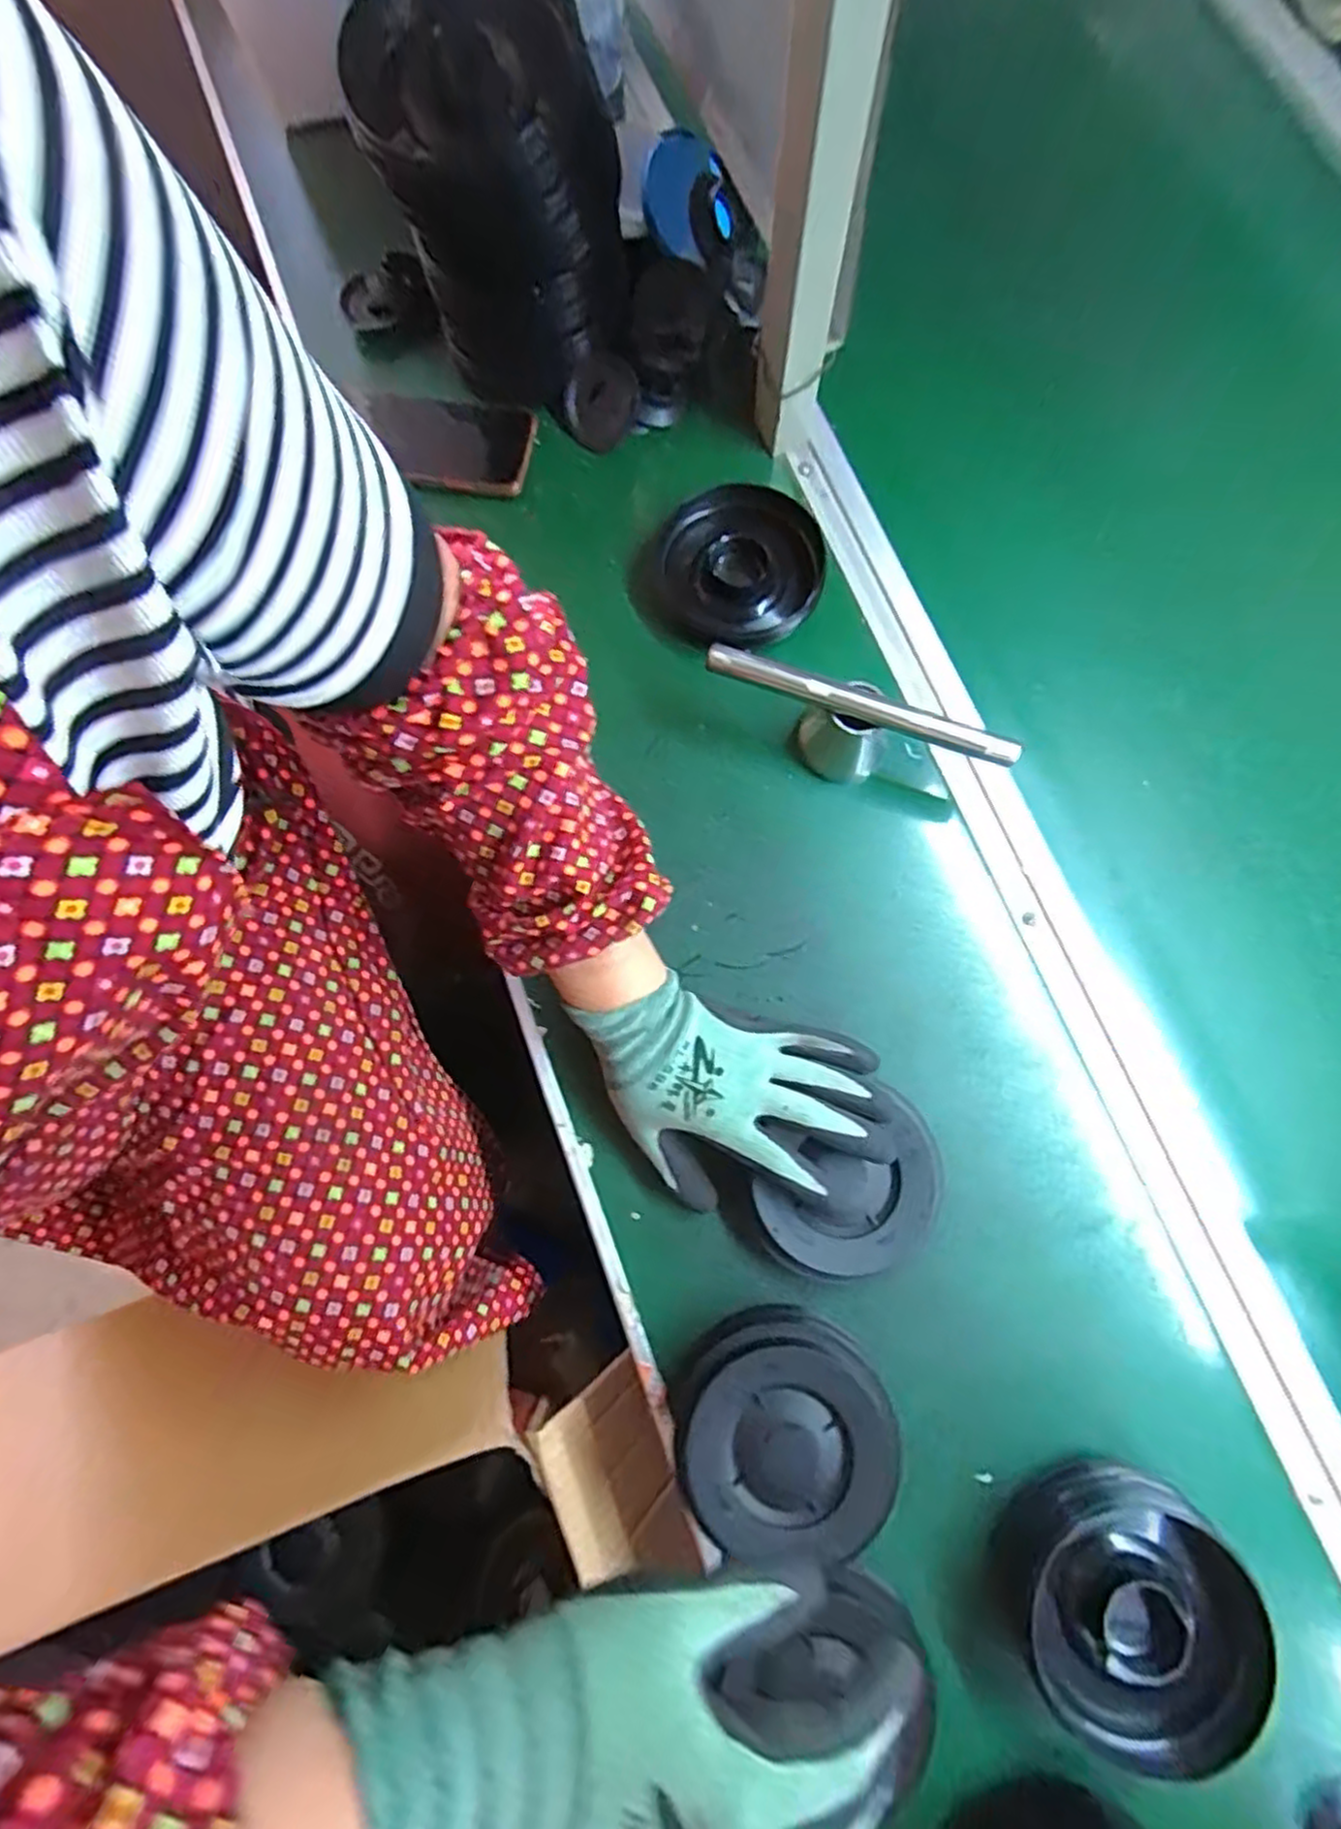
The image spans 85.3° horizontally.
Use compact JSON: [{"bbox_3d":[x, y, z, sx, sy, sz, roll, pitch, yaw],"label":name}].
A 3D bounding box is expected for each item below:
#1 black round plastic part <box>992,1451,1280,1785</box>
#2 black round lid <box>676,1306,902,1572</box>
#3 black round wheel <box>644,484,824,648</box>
[{"bbox_3d":[0.246,0.376,0.394,0.120,0.041,0.123,0,78,-1],"label":"black round plastic part"},{"bbox_3d":[0.064,0.290,0.409,0.115,0.040,0.112,0,78,-1],"label":"black round lid"},{"bbox_3d":[0.047,-0.254,0.533,0.122,0.034,0.116,0,78,-1],"label":"black round wheel"}]

